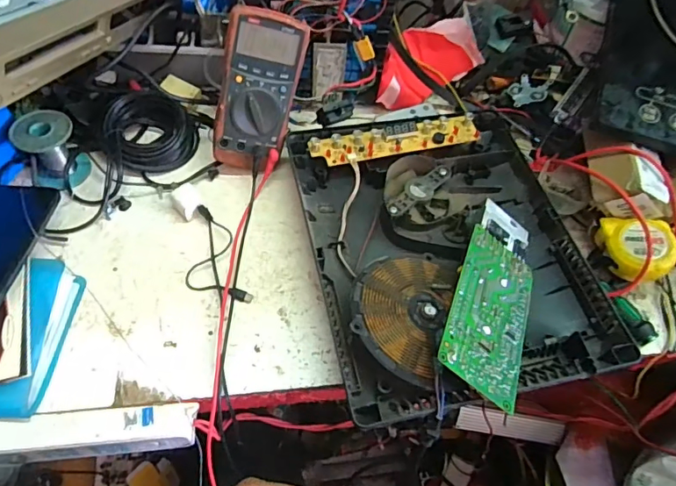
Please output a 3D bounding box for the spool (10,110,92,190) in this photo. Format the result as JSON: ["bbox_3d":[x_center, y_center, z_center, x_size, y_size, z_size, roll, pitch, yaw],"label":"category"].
[{"bbox_3d":[-0.317,-0.102,0.549,0.058,0.072,0.053,2,57,-3],"label":"spool"}]

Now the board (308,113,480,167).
[{"bbox_3d":[0.069,-0.122,0.585,0.203,0.018,0.037,-11,59,-11],"label":"board"}]

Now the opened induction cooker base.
[{"bbox_3d":[0.123,-0.004,0.513,0.296,0.075,0.334,-8,58,-9],"label":"opened induction cooker base"}]

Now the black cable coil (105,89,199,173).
[{"bbox_3d":[-0.217,-0.136,0.585,0.089,0.049,0.092,2,57,-3],"label":"black cable coil"}]

